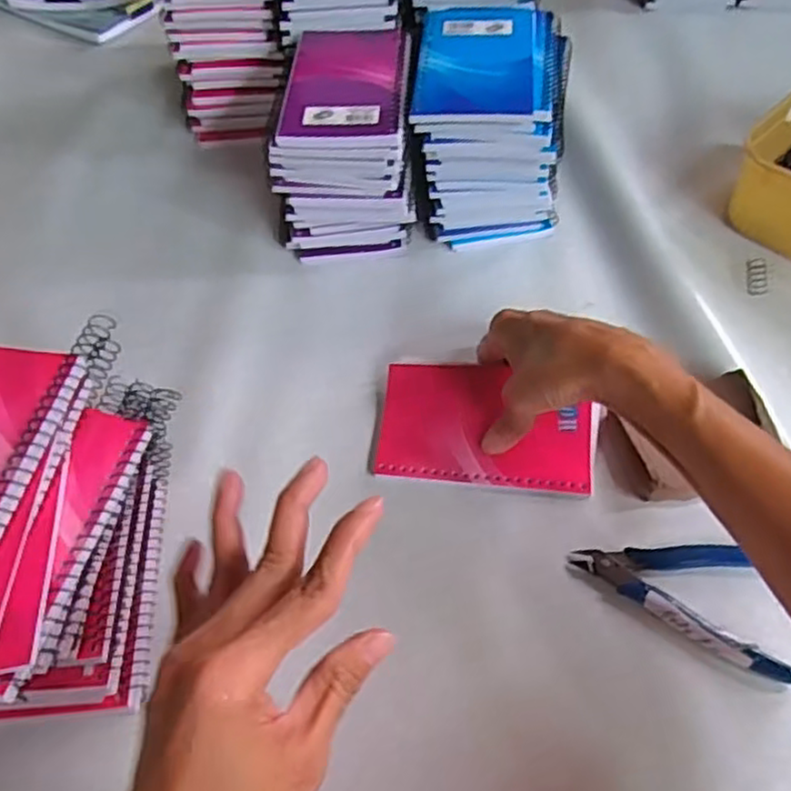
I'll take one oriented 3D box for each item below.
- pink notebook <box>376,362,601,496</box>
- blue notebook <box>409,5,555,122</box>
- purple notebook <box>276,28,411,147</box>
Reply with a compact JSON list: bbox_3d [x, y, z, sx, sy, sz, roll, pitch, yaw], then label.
[{"bbox_3d":[0.058,0.019,0.444,0.132,0.006,0.078,5,68,7],"label":"pink notebook"},{"bbox_3d":[0.063,-0.239,0.504,0.094,0.014,0.134,5,55,6],"label":"blue notebook"},{"bbox_3d":[-0.034,-0.222,0.503,0.082,0.014,0.135,1,55,3],"label":"purple notebook"}]

